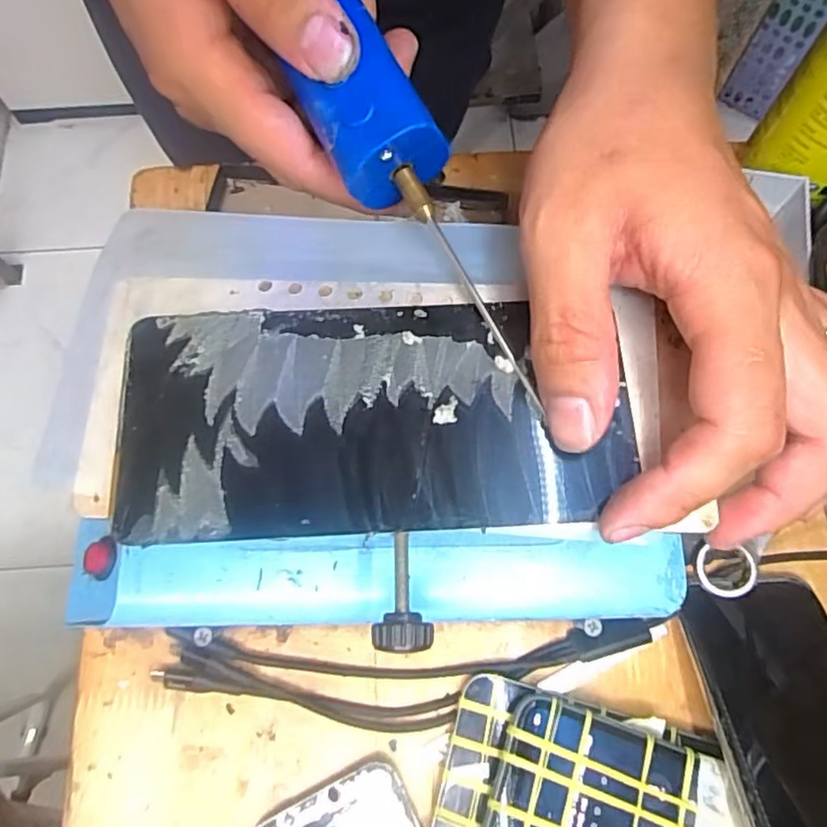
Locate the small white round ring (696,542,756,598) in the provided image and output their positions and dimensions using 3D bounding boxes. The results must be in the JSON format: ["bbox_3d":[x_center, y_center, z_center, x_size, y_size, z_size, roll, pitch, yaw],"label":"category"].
[{"bbox_3d":[0.120,0.061,0.237,0.020,0.006,0.019,5,72,2],"label":"small white round ring"}]

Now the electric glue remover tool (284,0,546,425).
[{"bbox_3d":[-0.010,-0.091,0.202,0.035,0.031,0.191,-27,93,-8],"label":"electric glue remover tool"}]

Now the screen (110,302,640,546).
[{"bbox_3d":[-0.012,0.000,0.189,0.151,0.004,0.071,-2,72,0],"label":"screen"}]

